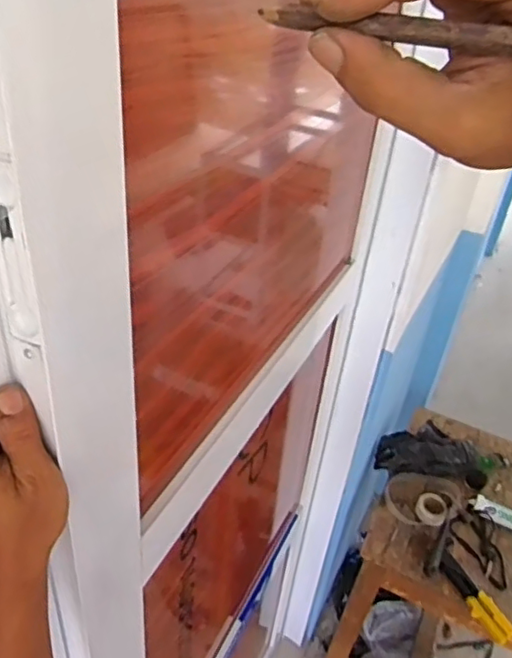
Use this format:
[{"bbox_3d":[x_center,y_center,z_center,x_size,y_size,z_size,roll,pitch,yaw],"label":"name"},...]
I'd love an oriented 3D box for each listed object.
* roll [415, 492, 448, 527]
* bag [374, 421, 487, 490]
[{"bbox_3d":[0.447,0.460,1.526,0.079,0.044,0.071,22,39,20],"label":"roll"},{"bbox_3d":[0.480,0.330,1.620,0.286,0.126,0.137,4,36,-3],"label":"bag"}]

